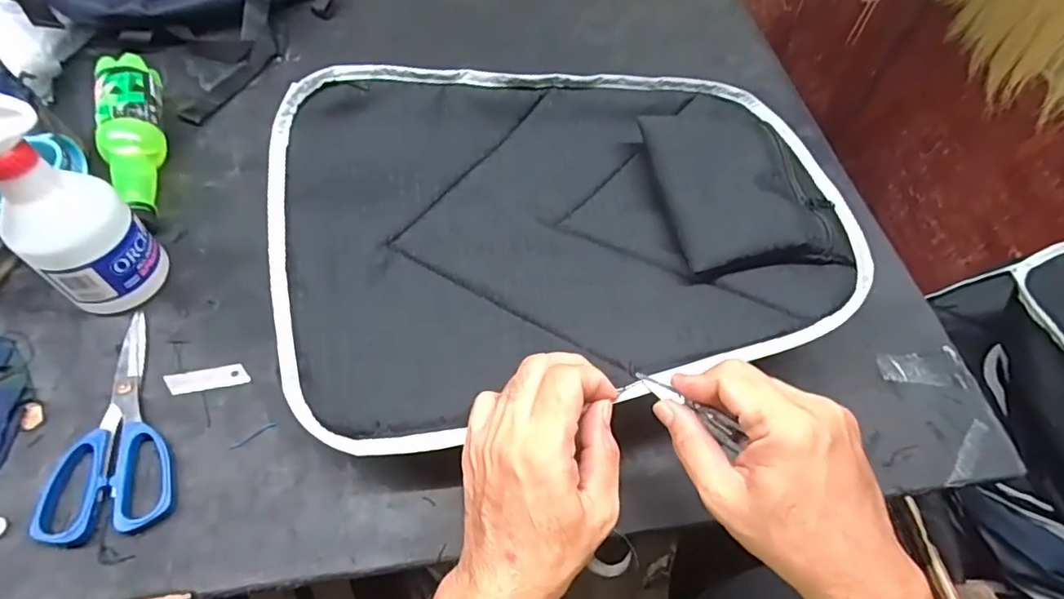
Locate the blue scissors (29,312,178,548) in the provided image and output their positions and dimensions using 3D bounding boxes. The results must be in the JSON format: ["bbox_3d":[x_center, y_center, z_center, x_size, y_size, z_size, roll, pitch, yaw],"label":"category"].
[{"bbox_3d":[-0.308,0.085,0.412,0.079,0.014,0.174,-13,59,-12],"label":"blue scissors"}]

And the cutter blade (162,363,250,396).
[{"bbox_3d":[-0.257,0.062,0.441,0.060,0.004,0.020,-9,58,-10],"label":"cutter blade"}]

